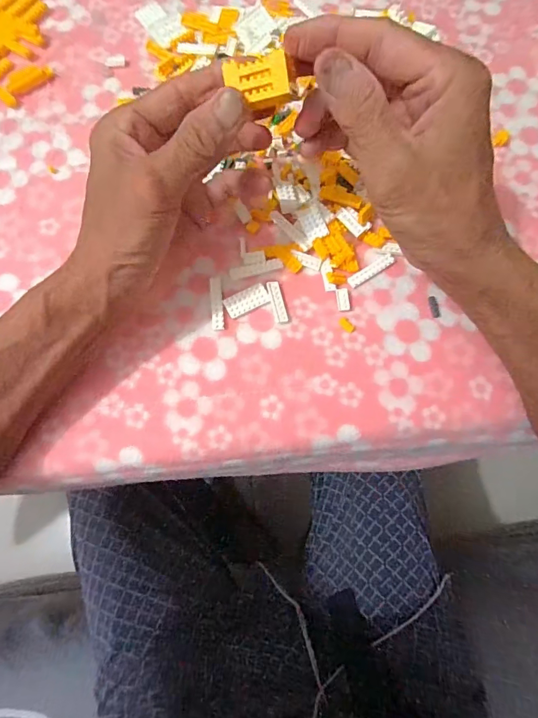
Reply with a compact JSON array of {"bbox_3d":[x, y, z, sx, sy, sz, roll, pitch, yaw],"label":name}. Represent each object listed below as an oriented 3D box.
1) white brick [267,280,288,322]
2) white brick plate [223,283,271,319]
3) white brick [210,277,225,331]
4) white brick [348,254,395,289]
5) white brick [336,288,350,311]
[{"bbox_3d":[0.007,-0.041,0.300,0.009,0.004,0.032,-14,74,-4],"label":"white brick"},{"bbox_3d":[-0.016,-0.042,0.298,0.031,0.004,0.015,-26,75,-7],"label":"white brick plate"},{"bbox_3d":[-0.038,-0.039,0.296,0.009,0.006,0.038,-5,74,-1],"label":"white brick"},{"bbox_3d":[0.076,-0.066,0.308,0.040,0.004,0.009,-33,76,-9],"label":"white brick"},{"bbox_3d":[0.054,-0.044,0.300,0.009,0.004,0.016,-7,74,-2],"label":"white brick"}]

